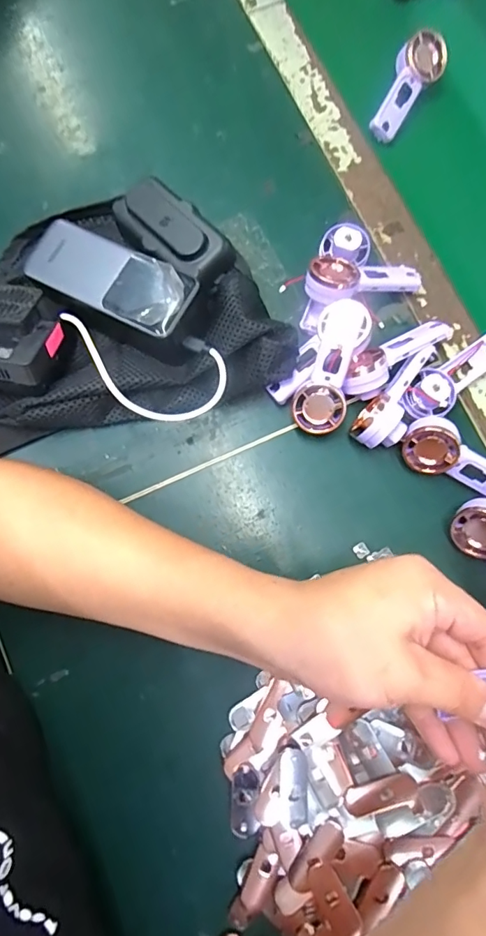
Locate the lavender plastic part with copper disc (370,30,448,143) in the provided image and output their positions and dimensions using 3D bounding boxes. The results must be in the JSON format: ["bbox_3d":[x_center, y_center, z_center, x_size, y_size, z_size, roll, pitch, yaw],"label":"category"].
[{"bbox_3d":[0.147,-0.344,0.432,0.039,0.015,0.093,29,94,-24],"label":"lavender plastic part with copper disc"}]

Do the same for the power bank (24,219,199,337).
[{"bbox_3d":[-0.097,-0.139,0.347,0.123,0.014,0.051,27,81,5],"label":"power bank"}]

